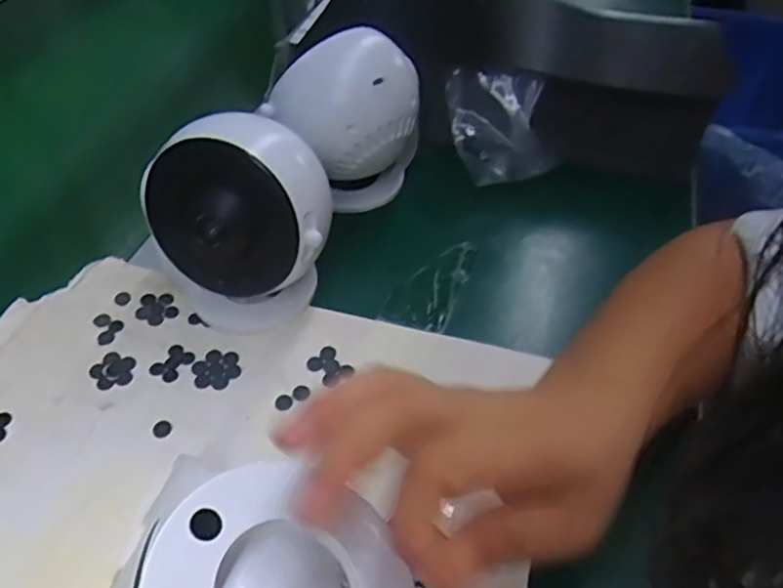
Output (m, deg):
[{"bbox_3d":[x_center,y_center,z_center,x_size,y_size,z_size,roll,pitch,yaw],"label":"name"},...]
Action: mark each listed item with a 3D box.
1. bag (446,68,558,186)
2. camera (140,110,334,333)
[{"bbox_3d":[0.087,-0.133,0.498,0.081,0.068,0.055,-5,48,-4],"label":"bag"},{"bbox_3d":[-0.089,-0.043,0.390,0.103,0.117,0.077,5,48,4],"label":"camera"}]

